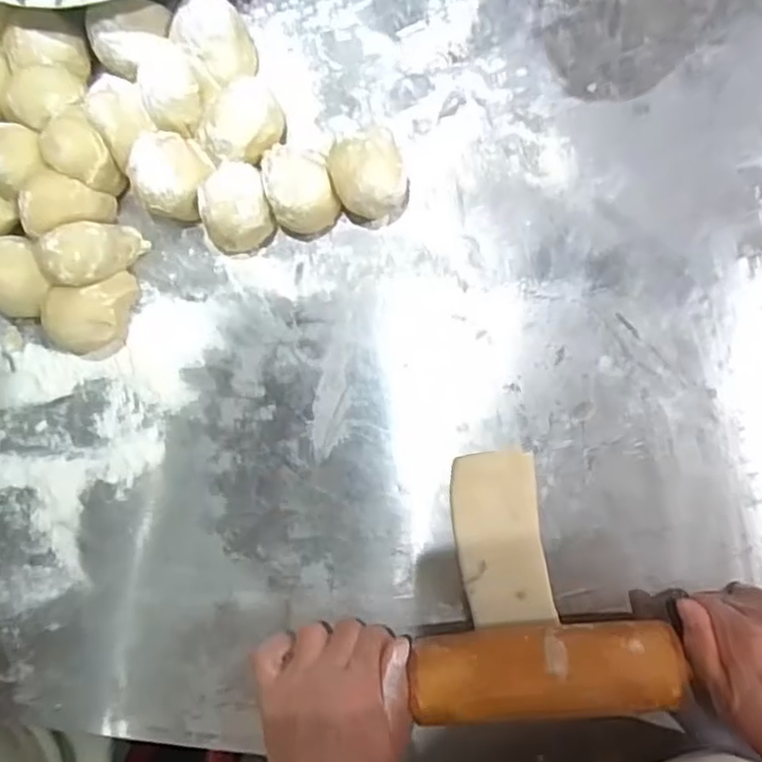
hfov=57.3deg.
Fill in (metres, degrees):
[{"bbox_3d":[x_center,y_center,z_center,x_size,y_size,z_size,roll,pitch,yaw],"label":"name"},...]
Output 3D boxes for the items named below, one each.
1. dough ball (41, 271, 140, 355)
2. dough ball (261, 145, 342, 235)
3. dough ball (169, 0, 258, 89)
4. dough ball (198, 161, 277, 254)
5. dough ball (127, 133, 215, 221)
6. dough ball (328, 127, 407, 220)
[{"bbox_3d":[-0.203,-0.047,0.494,0.060,0.042,0.049,-19,87,5],"label":"dough ball"},{"bbox_3d":[-0.054,-0.133,0.480,0.044,0.044,0.055,-18,87,5],"label":"dough ball"},{"bbox_3d":[-0.112,-0.235,0.486,0.042,0.050,0.052,-43,85,3],"label":"dough ball"},{"bbox_3d":[-0.098,-0.119,0.483,0.048,0.049,0.050,0,89,5],"label":"dough ball"},{"bbox_3d":[-0.141,-0.139,0.483,0.048,0.057,0.052,0,89,5],"label":"dough ball"},{"bbox_3d":[-0.008,-0.137,0.476,0.047,0.044,0.056,-11,88,5],"label":"dough ball"}]

